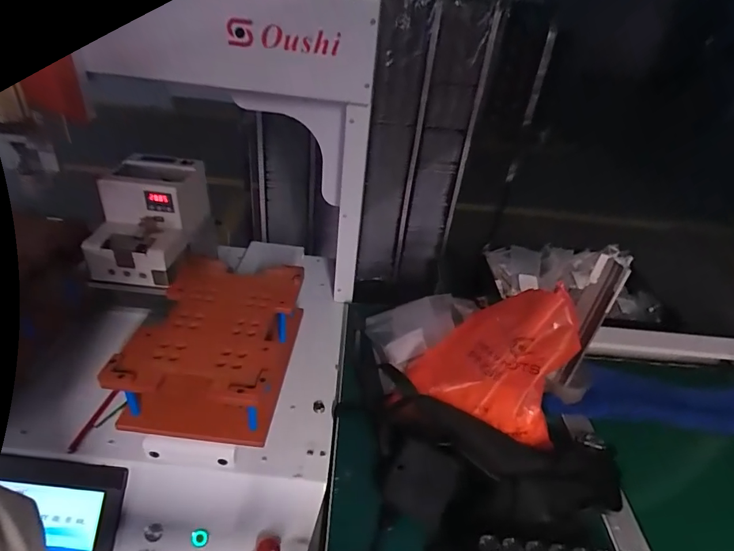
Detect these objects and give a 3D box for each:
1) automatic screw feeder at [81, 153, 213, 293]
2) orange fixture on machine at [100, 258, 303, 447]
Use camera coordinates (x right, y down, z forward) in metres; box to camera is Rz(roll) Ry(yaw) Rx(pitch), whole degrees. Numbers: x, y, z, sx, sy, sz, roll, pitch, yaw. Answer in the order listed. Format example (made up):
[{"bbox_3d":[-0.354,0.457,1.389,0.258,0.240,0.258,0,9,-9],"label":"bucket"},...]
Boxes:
[{"bbox_3d":[-0.370,-0.101,0.748,0.142,0.170,0.184,7,35,0],"label":"automatic screw feeder"},{"bbox_3d":[-0.216,0.095,0.650,0.193,0.098,0.270,6,35,-1],"label":"orange fixture on machine"}]

